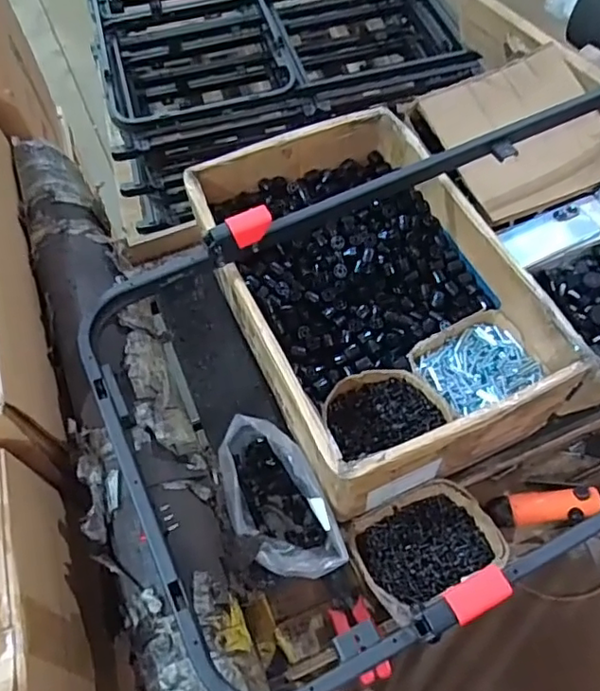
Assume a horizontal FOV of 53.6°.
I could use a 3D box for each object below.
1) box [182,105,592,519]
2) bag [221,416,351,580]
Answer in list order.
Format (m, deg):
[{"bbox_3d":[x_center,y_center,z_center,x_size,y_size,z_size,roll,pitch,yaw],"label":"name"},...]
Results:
[{"bbox_3d":[0.093,-0.086,0.842,0.358,0.143,0.540,-22,61,-10],"label":"box"},{"bbox_3d":[-0.035,0.192,0.754,0.110,0.115,0.208,-24,61,-11],"label":"bag"}]

